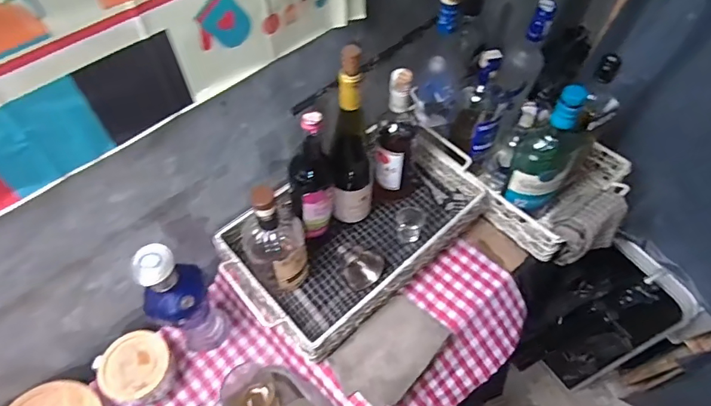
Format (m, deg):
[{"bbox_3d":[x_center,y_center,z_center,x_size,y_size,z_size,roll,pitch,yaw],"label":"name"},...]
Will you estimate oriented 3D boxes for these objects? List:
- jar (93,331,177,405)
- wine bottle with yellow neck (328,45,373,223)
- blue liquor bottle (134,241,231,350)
[{"bbox_3d":[-0.331,0.252,0.704,0.101,0.072,0.096,0,56,0],"label":"jar"},{"bbox_3d":[-0.004,-0.079,0.699,0.069,0.334,0.069,12,56,9],"label":"wine bottle with yellow neck"},{"bbox_3d":[-0.249,0.149,0.666,0.070,0.268,0.068,1,60,-1],"label":"blue liquor bottle"}]

